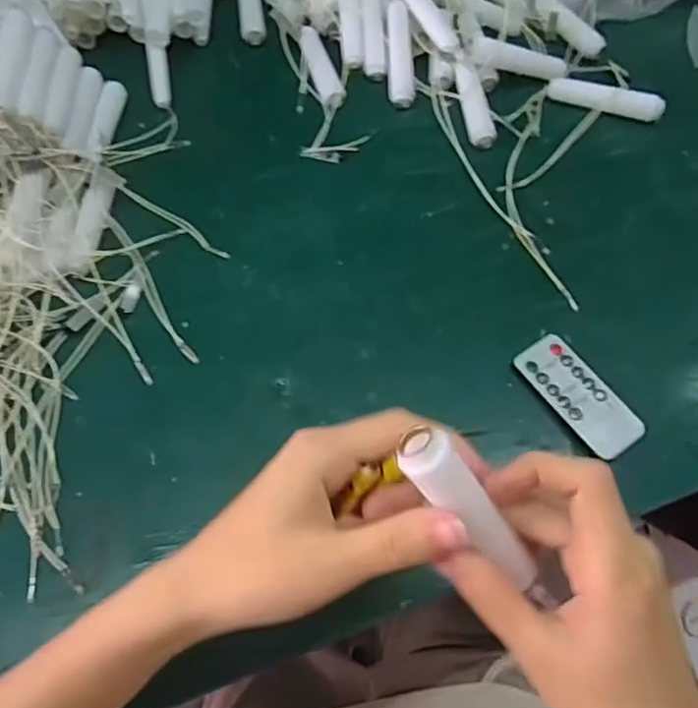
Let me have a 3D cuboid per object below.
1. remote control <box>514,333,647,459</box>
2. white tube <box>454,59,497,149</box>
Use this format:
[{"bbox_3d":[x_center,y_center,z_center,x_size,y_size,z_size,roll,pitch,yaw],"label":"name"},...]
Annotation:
[{"bbox_3d":[0.145,0.025,0.381,0.037,0.011,0.084,-33,68,-14],"label":"remote control"},{"bbox_3d":[0.101,-0.201,0.486,0.020,0.019,0.078,-7,64,-3],"label":"white tube"}]

